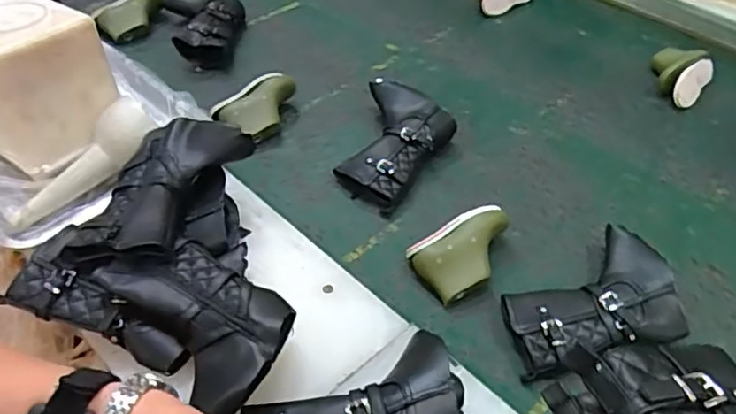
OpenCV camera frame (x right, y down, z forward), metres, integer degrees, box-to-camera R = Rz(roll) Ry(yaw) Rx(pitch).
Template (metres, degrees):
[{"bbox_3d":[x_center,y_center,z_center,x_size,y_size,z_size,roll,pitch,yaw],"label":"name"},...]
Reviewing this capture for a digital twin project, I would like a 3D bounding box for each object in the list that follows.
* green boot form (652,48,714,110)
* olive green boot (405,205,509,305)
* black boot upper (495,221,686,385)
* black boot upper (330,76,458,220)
[{"bbox_3d":[0.511,-0.225,0.979,0.092,0.043,0.144,29,52,25],"label":"green boot form"},{"bbox_3d":[0.118,0.055,0.702,0.127,0.044,0.080,-23,51,-22],"label":"olive green boot"},{"bbox_3d":[0.242,0.101,0.663,0.193,0.044,0.149,-9,47,-10],"label":"black boot upper"},{"bbox_3d":[0.024,-0.094,0.837,0.141,0.053,0.198,25,50,21],"label":"black boot upper"}]

